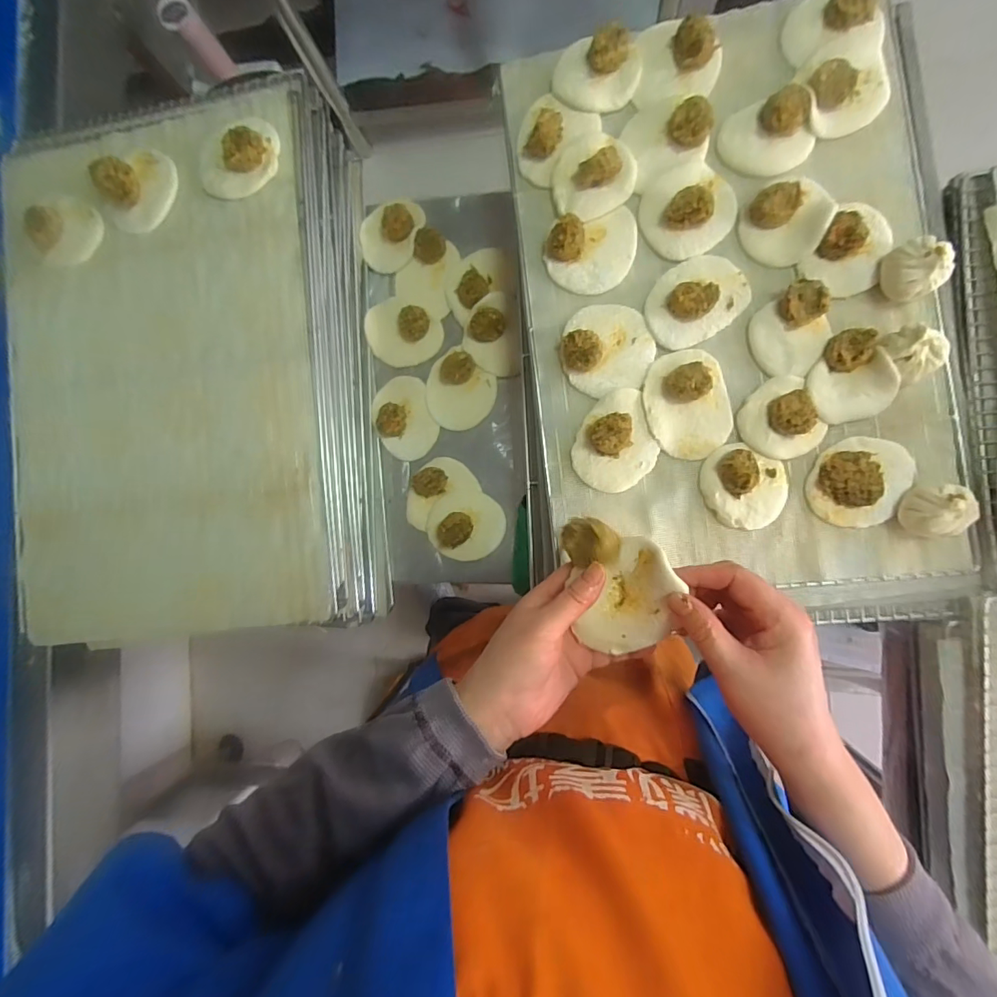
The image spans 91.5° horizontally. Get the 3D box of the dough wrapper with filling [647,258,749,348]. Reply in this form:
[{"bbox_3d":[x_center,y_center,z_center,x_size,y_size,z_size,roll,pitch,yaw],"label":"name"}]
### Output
[{"bbox_3d":[0.198,-0.203,0.488,0.100,0.025,0.078,-34,86,6],"label":"dough wrapper with filling"}]

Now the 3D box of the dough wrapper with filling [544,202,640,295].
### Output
[{"bbox_3d":[0.098,-0.255,0.500,0.094,0.025,0.076,-12,89,7],"label":"dough wrapper with filling"}]

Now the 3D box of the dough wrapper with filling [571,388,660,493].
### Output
[{"bbox_3d":[0.123,-0.058,0.494,0.079,0.029,0.104,27,94,6],"label":"dough wrapper with filling"}]

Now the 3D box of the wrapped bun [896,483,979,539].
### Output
[{"bbox_3d":[0.398,0.011,0.443,0.040,0.042,0.047,3,91,7],"label":"wrapped bun"}]

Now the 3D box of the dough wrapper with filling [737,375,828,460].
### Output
[{"bbox_3d":[0.277,-0.078,0.470,0.072,0.025,0.078,0,90,7],"label":"dough wrapper with filling"}]

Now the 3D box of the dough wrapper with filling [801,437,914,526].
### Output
[{"bbox_3d":[0.348,-0.016,0.463,0.082,0.020,0.090,0,90,7],"label":"dough wrapper with filling"}]

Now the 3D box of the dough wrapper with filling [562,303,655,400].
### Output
[{"bbox_3d":[0.112,-0.156,0.499,0.089,0.024,0.092,-13,89,7],"label":"dough wrapper with filling"}]

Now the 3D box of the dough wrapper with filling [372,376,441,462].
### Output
[{"bbox_3d":[-0.122,-0.103,0.620,0.074,0.026,0.104,-19,88,7],"label":"dough wrapper with filling"}]

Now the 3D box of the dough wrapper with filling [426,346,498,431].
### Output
[{"bbox_3d":[-0.054,-0.138,0.616,0.097,0.022,0.086,41,95,5],"label":"dough wrapper with filling"}]

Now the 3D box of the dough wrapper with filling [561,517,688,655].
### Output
[{"bbox_3d":[0.082,0.065,0.341,0.075,0.036,0.095,3,91,7],"label":"dough wrapper with filling"}]

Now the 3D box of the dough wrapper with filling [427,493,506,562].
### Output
[{"bbox_3d":[-0.043,0.035,0.599,0.095,0.034,0.083,0,90,7],"label":"dough wrapper with filling"}]

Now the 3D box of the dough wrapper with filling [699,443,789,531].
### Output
[{"bbox_3d":[0.240,-0.011,0.474,0.080,0.027,0.074,0,90,7],"label":"dough wrapper with filling"}]

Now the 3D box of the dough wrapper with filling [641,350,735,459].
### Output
[{"bbox_3d":[0.190,-0.095,0.486,0.079,0.021,0.107,-16,88,7],"label":"dough wrapper with filling"}]

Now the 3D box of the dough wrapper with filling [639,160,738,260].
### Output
[{"bbox_3d":[0.195,-0.297,0.490,0.092,0.029,0.086,0,90,7],"label":"dough wrapper with filling"}]

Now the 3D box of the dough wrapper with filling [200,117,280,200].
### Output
[{"bbox_3d":[-0.293,-0.382,0.536,0.098,0.026,0.082,-37,86,6],"label":"dough wrapper with filling"}]

